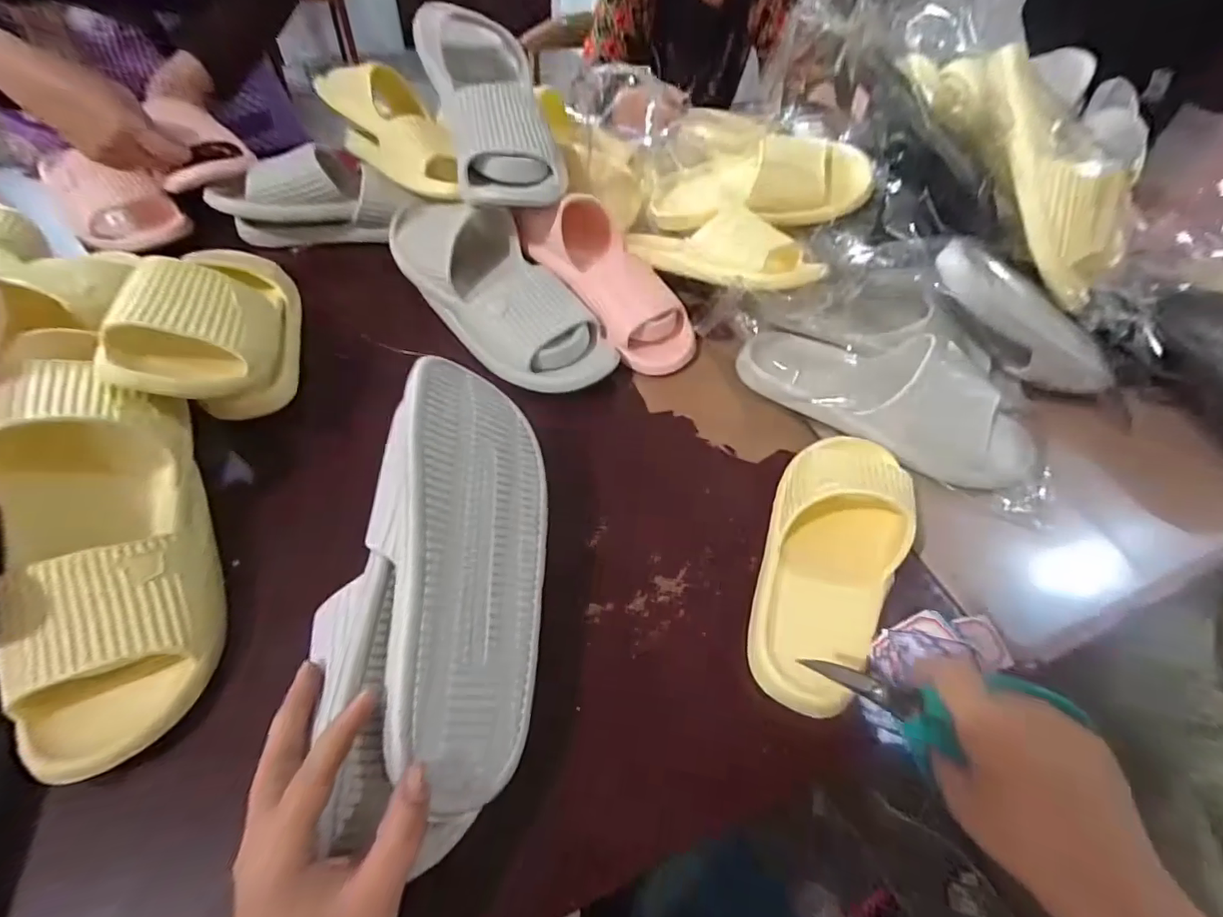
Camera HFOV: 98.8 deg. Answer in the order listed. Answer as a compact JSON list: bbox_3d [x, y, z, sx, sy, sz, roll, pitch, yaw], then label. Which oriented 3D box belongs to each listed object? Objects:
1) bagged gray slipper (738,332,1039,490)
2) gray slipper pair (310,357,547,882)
[{"bbox_3d":[0.268,-0.067,0.503,0.286,0.066,0.106,29,57,16],"label":"bagged gray slipper"},{"bbox_3d":[-0.113,0.076,0.337,0.121,0.082,0.281,22,56,-40],"label":"gray slipper pair"}]

